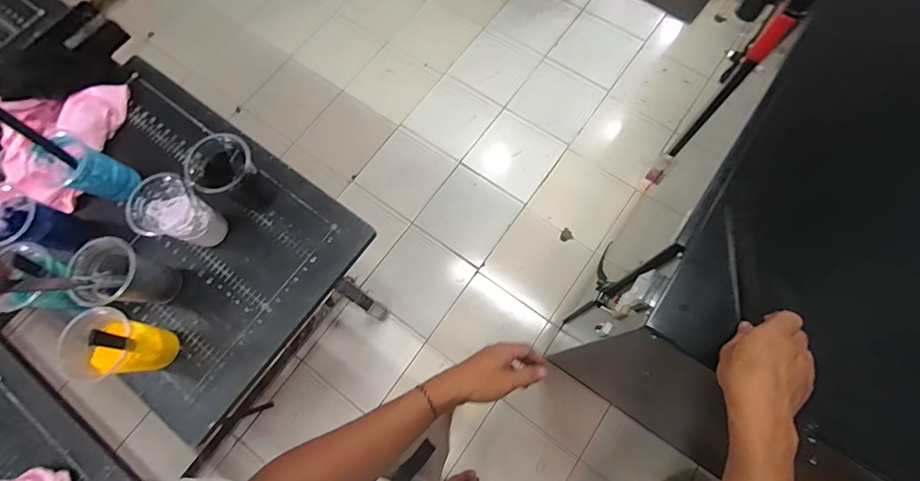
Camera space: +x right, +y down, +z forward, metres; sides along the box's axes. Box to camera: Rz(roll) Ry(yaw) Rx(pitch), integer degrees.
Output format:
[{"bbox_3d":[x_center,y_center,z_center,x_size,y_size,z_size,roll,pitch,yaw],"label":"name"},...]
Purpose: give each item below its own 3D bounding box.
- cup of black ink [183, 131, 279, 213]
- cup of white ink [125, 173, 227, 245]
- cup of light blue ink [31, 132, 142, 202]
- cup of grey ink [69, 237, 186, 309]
[{"bbox_3d":[-0.343,-0.099,0.643,0.086,0.132,0.087,-1,73,2],"label":"cup of black ink"},{"bbox_3d":[-0.416,-0.040,0.636,0.085,0.113,0.088,-1,73,2],"label":"cup of white ink"},{"bbox_3d":[-0.589,-0.110,0.665,0.088,0.102,0.072,18,74,8],"label":"cup of light blue ink"},{"bbox_3d":[-0.479,0.053,0.611,0.082,0.120,0.087,-1,73,2],"label":"cup of grey ink"}]

